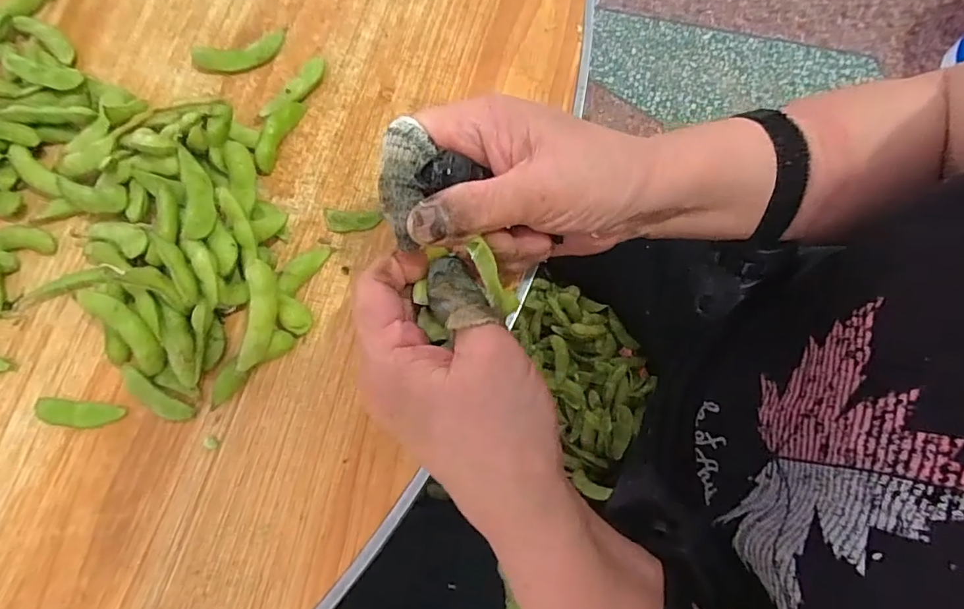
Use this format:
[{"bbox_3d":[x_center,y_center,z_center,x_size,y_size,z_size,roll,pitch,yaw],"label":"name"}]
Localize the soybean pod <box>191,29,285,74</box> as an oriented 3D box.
[{"bbox_3d":[-0.147,-0.153,0.319,0.057,0.009,0.023,-16,77,-4],"label":"soybean pod"}]

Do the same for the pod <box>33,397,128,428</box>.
[{"bbox_3d":[-0.205,0.056,0.268,0.045,0.004,0.013,6,76,2],"label":"pod"}]

